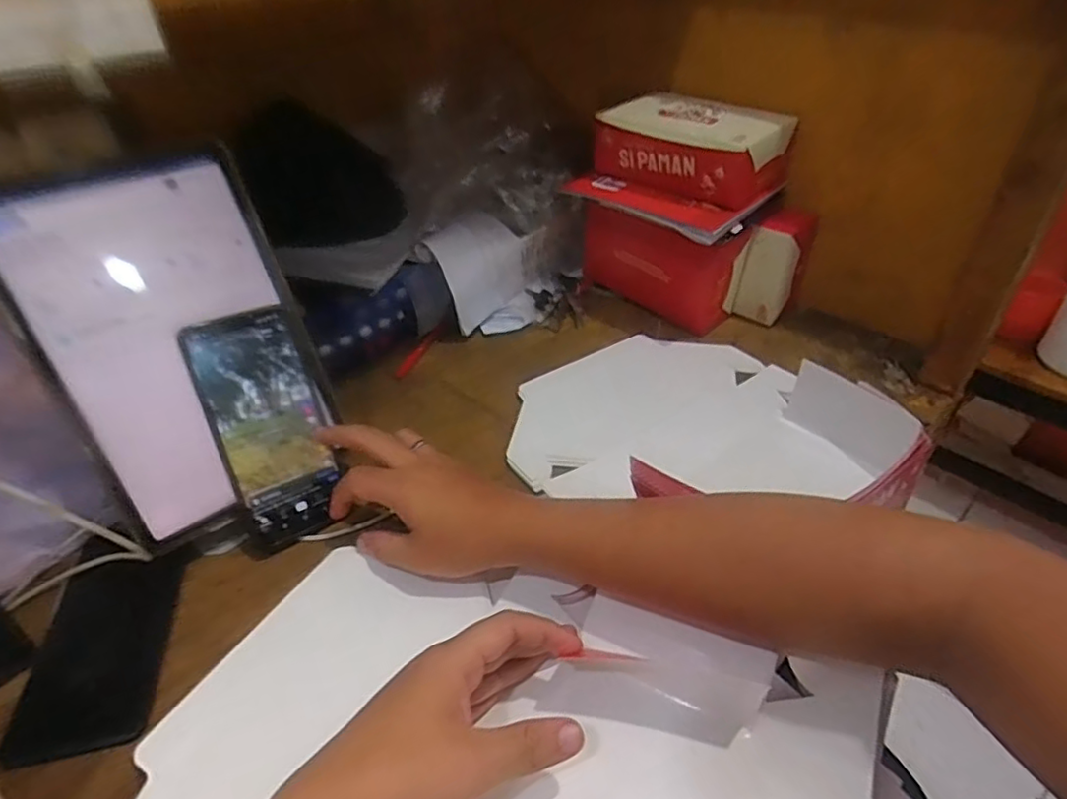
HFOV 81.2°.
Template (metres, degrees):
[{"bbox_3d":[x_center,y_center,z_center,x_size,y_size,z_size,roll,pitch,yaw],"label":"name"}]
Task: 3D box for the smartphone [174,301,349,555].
[{"bbox_3d":[-0.196,0.021,0.471,0.077,0.172,0.009,-24,12,-37],"label":"smartphone"}]

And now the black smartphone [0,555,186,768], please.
[{"bbox_3d":[-0.282,0.162,0.409,0.073,0.012,0.136,-9,38,-11],"label":"black smartphone"}]

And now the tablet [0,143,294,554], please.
[{"bbox_3d":[-0.243,-0.038,0.436,0.157,0.238,0.011,-29,22,-33],"label":"tablet"}]

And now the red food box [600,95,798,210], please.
[{"bbox_3d":[0.166,-0.265,0.654,0.176,0.071,0.114,31,48,34],"label":"red food box"}]

